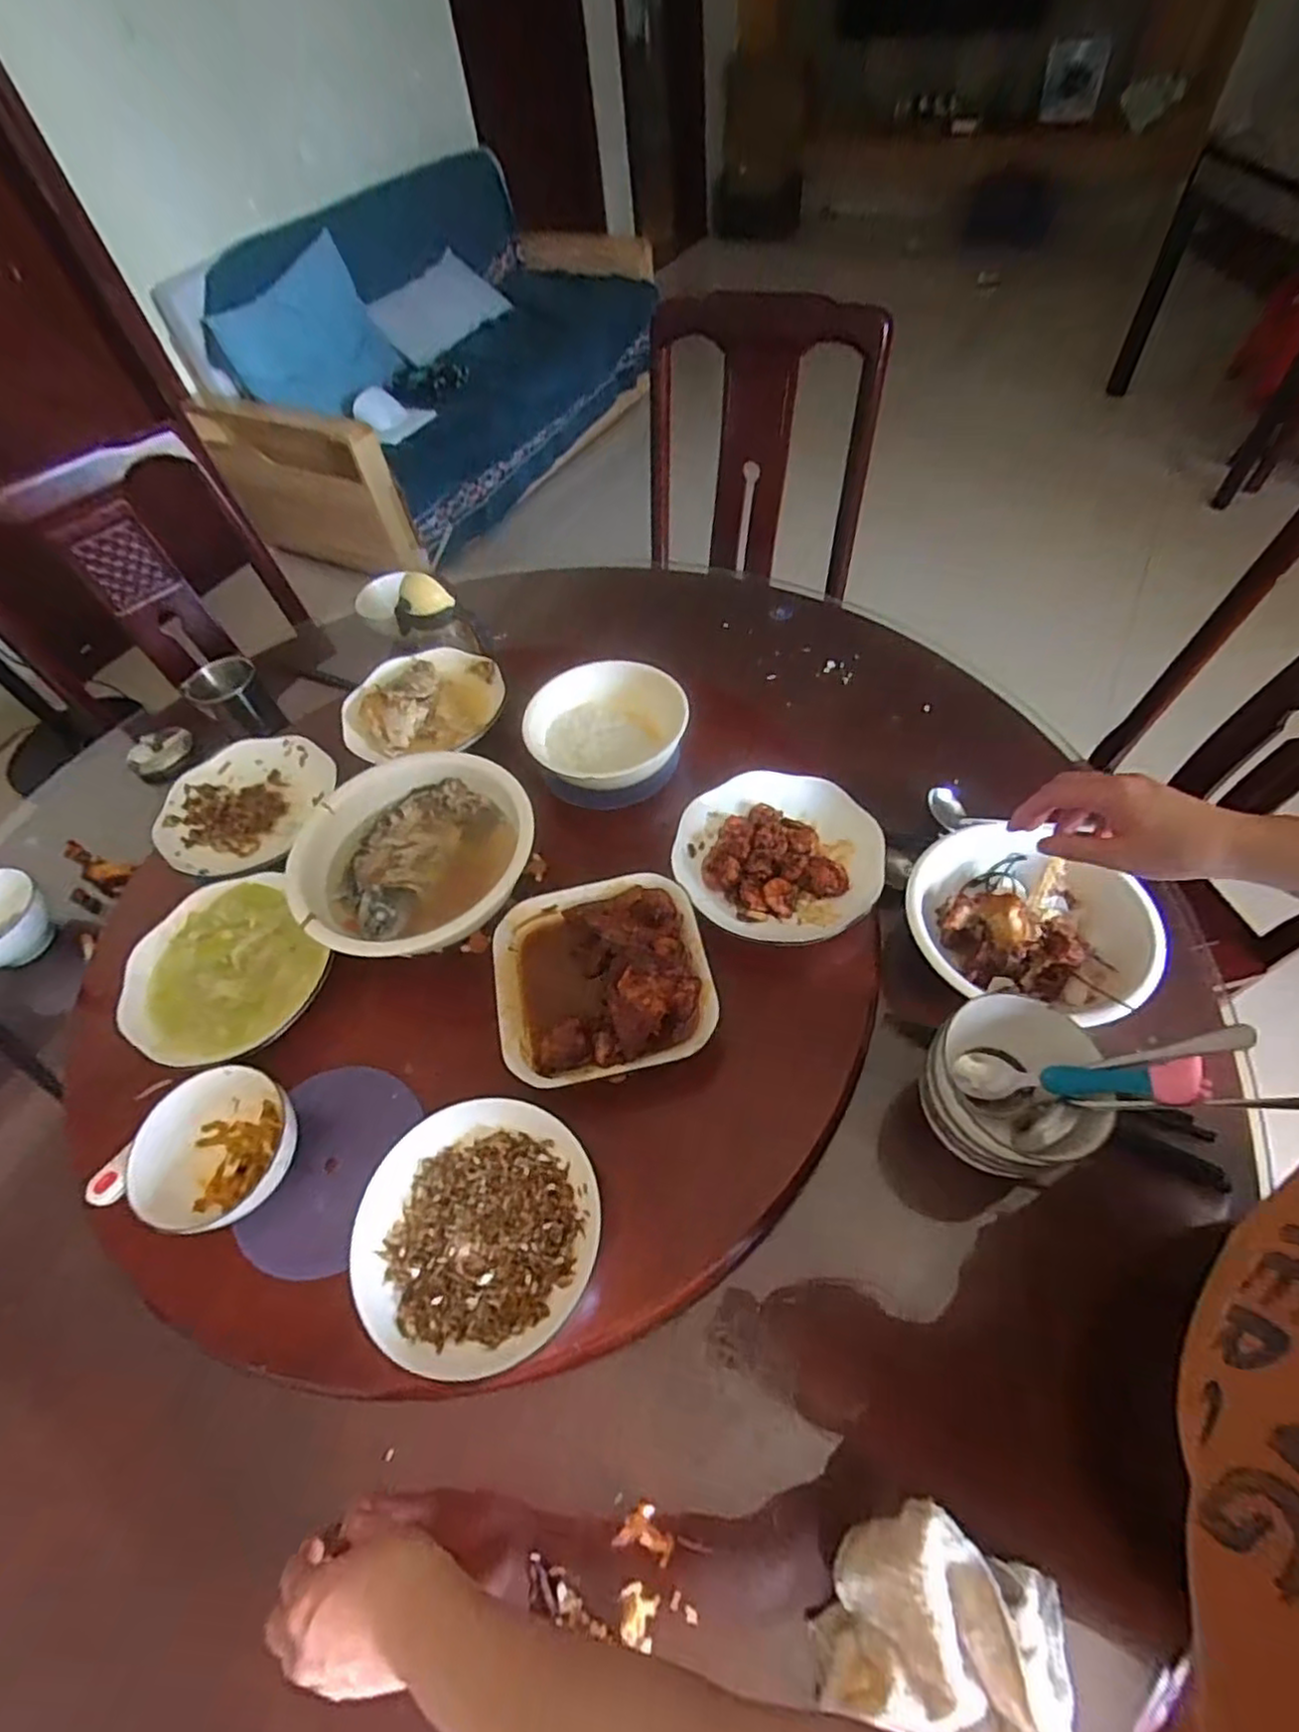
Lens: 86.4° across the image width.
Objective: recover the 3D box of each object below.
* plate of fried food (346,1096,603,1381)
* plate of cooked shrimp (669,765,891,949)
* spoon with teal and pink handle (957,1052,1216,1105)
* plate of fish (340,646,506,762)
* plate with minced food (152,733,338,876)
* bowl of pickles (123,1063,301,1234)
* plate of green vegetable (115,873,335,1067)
[{"bbox_3d":[-0.123,0.259,0.496,0.168,0.032,0.165,-2,52,3],"label":"plate of fried food"},{"bbox_3d":[0.118,-0.009,0.644,0.186,0.033,0.177,-2,52,3],"label":"plate of cooked shrimp"},{"bbox_3d":[0.286,0.144,0.470,0.144,0.018,0.029,-9,47,32],"label":"spoon with teal and pink handle"},{"bbox_3d":[-0.266,-0.195,0.812,0.184,0.032,0.157,-20,53,-11],"label":"plate of fish"},{"bbox_3d":[-0.437,-0.067,0.750,0.170,0.032,0.182,-2,52,3],"label":"plate with minced food"},{"bbox_3d":[-0.321,0.211,0.524,0.109,0.054,0.121,-29,55,-17],"label":"bowl of pickles"},{"bbox_3d":[-0.385,0.100,0.626,0.163,0.030,0.180,-38,59,-23],"label":"plate of green vegetable"}]

